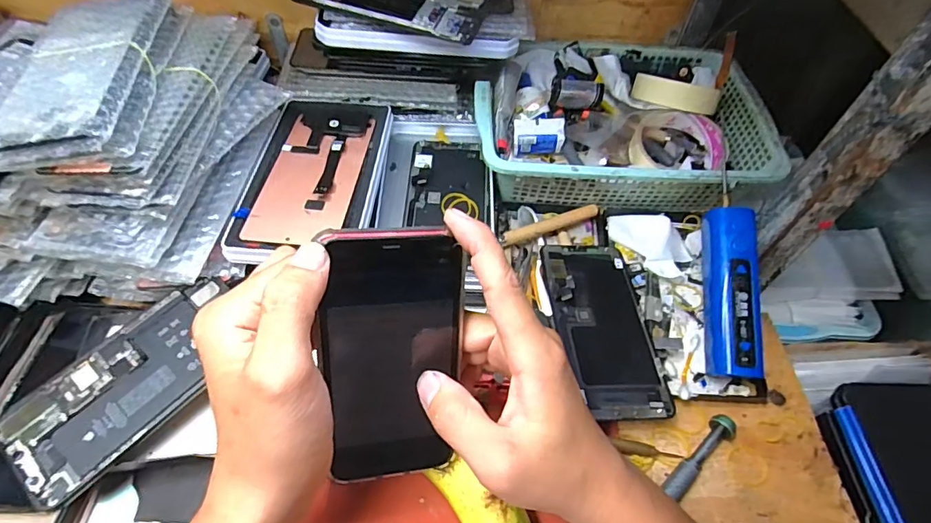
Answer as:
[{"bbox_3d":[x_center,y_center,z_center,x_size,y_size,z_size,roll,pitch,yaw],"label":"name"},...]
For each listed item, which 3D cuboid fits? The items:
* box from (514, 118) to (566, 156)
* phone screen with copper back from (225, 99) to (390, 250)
[{"bbox_3d":[0.069,-0.117,0.463,0.047,0.033,0.021,6,55,1],"label":"box"},{"bbox_3d":[-0.124,-0.078,0.405,0.096,0.006,0.173,5,55,1],"label":"phone screen with copper back"}]

